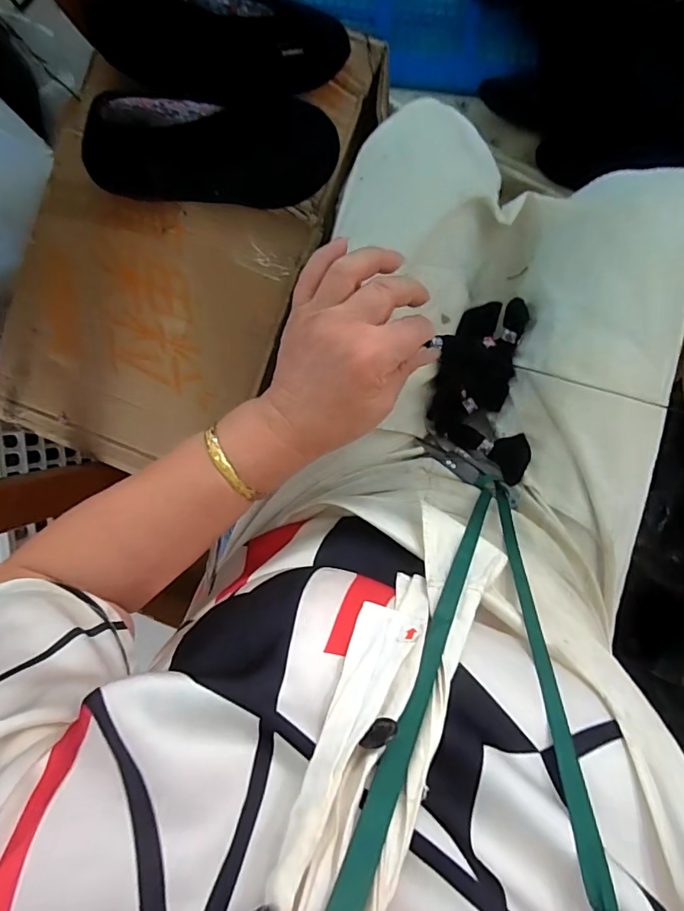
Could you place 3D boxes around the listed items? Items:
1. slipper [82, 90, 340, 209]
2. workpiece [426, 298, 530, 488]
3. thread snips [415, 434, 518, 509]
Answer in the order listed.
[{"bbox_3d":[-0.140,-0.316,0.512,0.240,0.060,0.095,-3,96,-9],"label":"slipper"},{"bbox_3d":[0.121,-0.061,0.435,0.077,0.053,0.151,3,96,3],"label":"workpiece"},{"bbox_3d":[0.108,0.009,0.420,0.097,0.017,0.024,36,98,29],"label":"thread snips"}]

